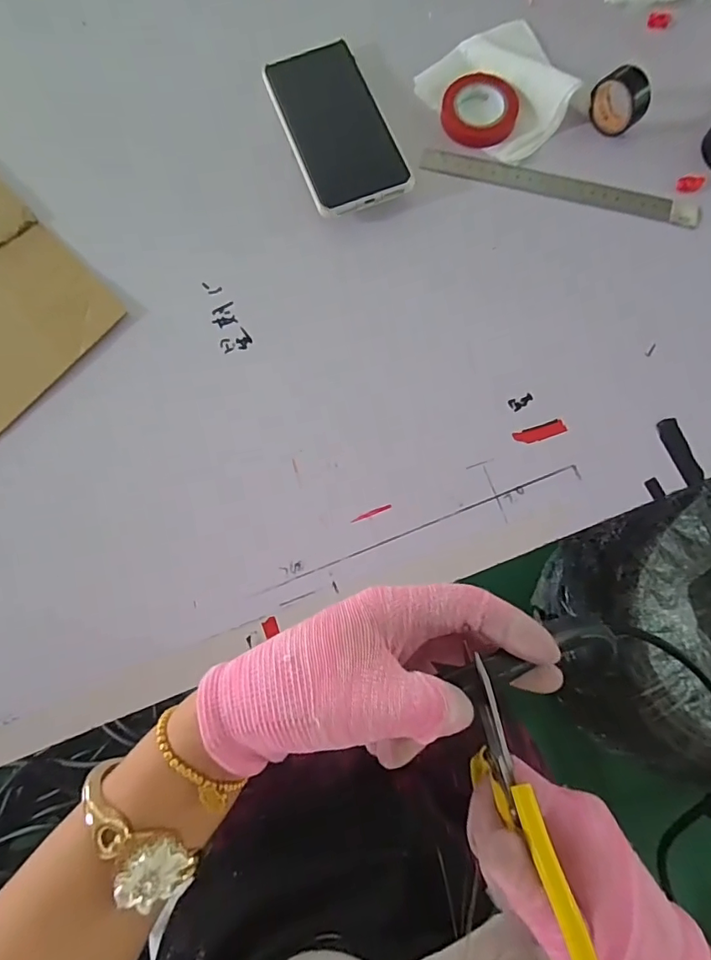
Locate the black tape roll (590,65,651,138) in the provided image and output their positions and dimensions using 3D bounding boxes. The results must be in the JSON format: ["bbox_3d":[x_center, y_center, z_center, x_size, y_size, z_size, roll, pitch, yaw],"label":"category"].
[{"bbox_3d":[0.206,-0.295,0.388,0.022,0.038,0.043,-37,80,-5],"label":"black tape roll"}]

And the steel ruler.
[{"bbox_3d":[0.162,-0.236,0.396,0.218,0.008,0.021,15,80,5],"label":"steel ruler"}]

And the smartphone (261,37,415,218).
[{"bbox_3d":[-0.016,-0.285,0.402,0.077,0.016,0.158,-20,79,-1],"label":"smartphone"}]

